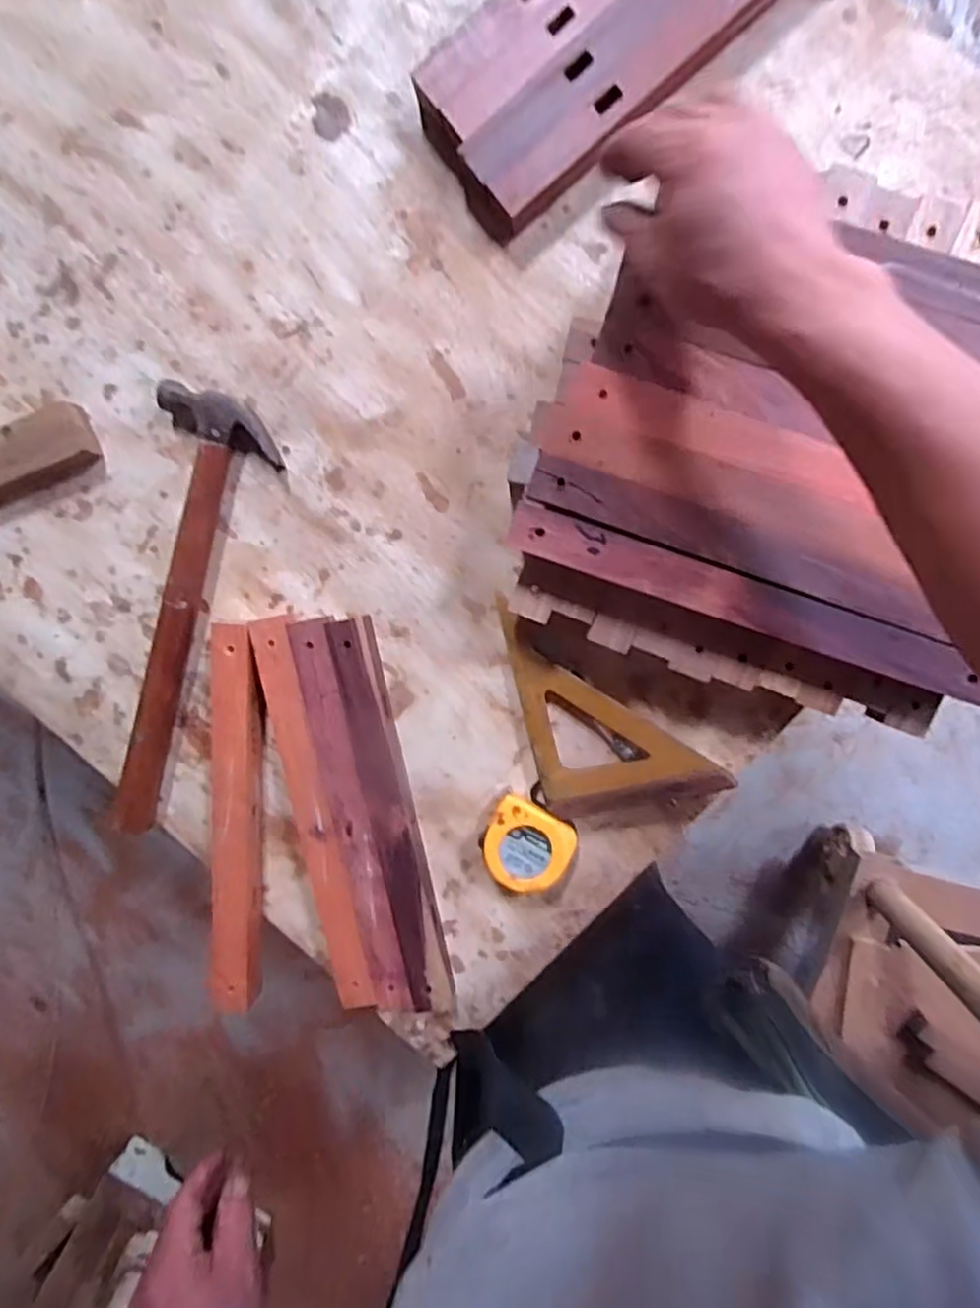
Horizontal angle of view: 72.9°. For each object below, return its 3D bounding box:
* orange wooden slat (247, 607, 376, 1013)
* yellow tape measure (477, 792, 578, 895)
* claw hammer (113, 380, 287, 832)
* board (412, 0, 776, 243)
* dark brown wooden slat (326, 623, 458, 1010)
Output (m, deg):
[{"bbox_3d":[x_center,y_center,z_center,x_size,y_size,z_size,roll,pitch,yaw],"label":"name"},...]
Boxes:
[{"bbox_3d":[-0.142,0.129,0.545,0.033,0.036,0.319,-11,97,7],"label":"orange wooden slat"},{"bbox_3d":[0.029,0.154,0.534,0.071,0.035,0.067,29,99,0],"label":"yellow tape measure"},{"bbox_3d":[-0.256,-0.026,0.541,0.094,0.025,0.361,17,99,3],"label":"claw hammer"},{"bbox_3d":[0.107,-0.445,0.452,0.334,0.047,0.129,-38,93,8],"label":"board"},{"bbox_3d":[-0.078,0.131,0.536,0.032,0.032,0.318,-12,96,7],"label":"dark brown wooden slat"}]

